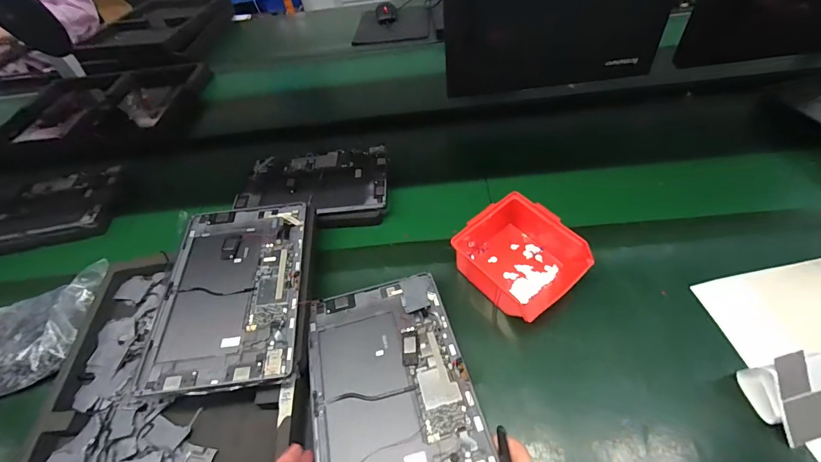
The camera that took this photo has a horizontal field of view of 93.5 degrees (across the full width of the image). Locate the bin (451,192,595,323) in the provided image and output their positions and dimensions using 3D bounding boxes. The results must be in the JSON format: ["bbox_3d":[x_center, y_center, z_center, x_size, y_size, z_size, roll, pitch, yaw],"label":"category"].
[{"bbox_3d":[0.141,0.027,0.505,0.131,0.078,0.142,-37,54,-25],"label":"bin"}]

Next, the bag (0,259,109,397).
[{"bbox_3d":[-0.521,0.141,0.528,0.194,0.046,0.150,-18,48,-10],"label":"bag"}]

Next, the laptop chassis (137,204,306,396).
[{"bbox_3d":[-0.221,0.068,0.485,0.165,0.009,0.252,-7,49,-1],"label":"laptop chassis"}]

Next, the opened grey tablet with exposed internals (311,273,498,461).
[{"bbox_3d":[-0.022,0.164,0.415,0.160,0.012,0.249,-14,48,-6],"label":"opened grey tablet with exposed internals"}]

